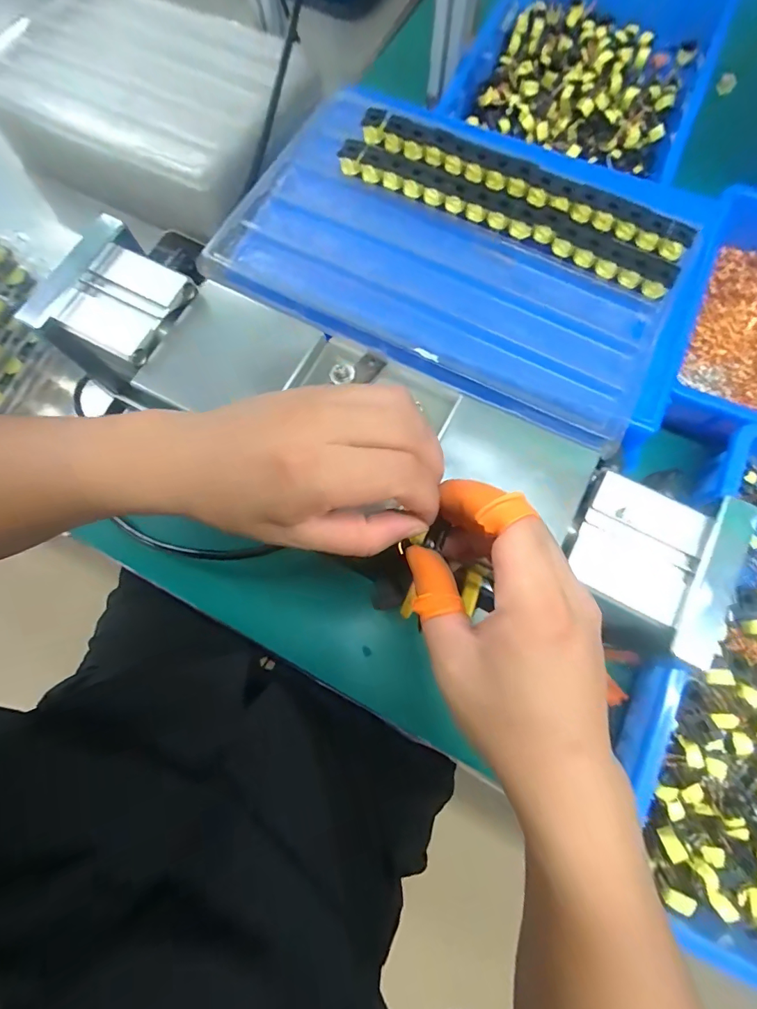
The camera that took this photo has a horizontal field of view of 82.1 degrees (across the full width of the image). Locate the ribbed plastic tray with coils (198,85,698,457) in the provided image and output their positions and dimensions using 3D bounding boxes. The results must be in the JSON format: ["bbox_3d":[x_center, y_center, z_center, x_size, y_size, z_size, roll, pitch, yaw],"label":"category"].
[{"bbox_3d":[0.054,-0.188,0.324,0.316,0.025,0.198,26,78,8],"label":"ribbed plastic tray with coils"}]

